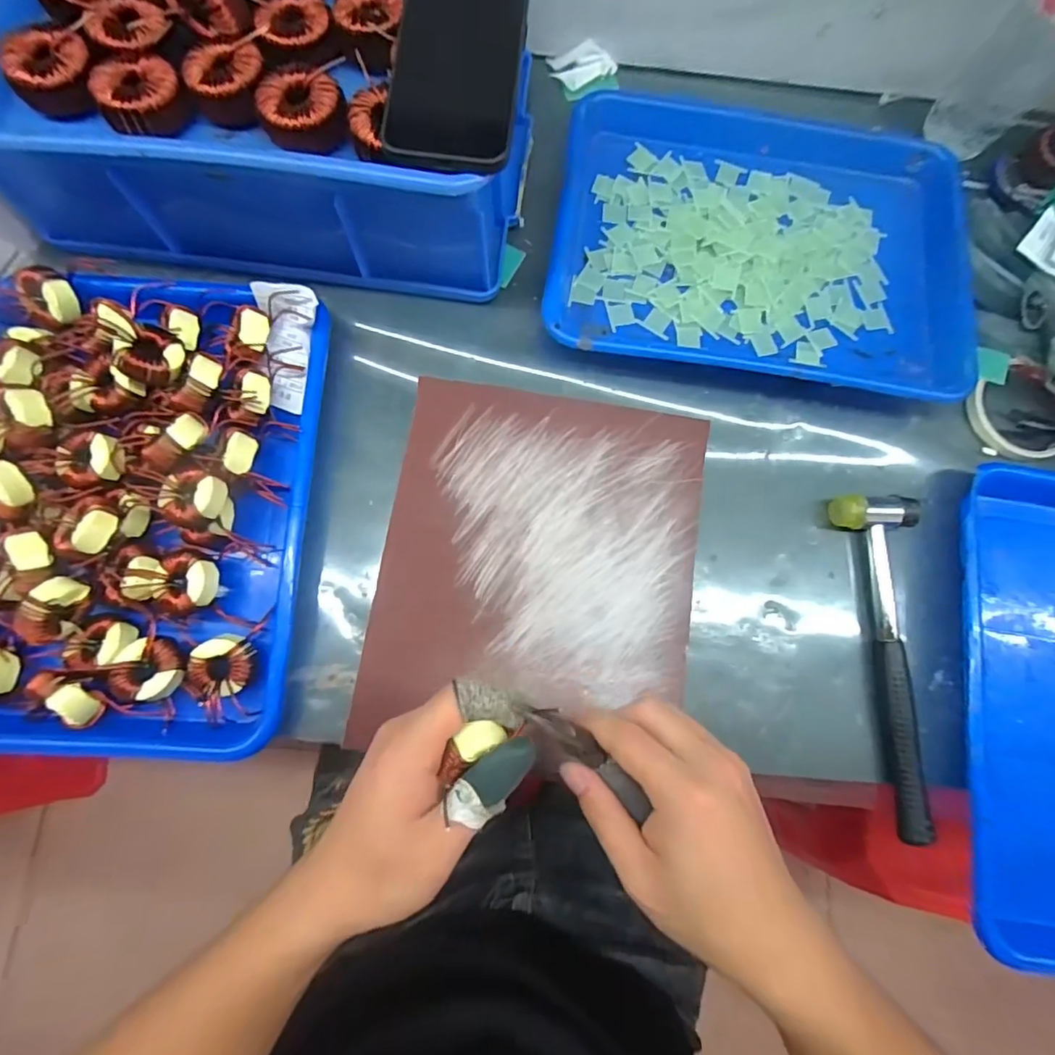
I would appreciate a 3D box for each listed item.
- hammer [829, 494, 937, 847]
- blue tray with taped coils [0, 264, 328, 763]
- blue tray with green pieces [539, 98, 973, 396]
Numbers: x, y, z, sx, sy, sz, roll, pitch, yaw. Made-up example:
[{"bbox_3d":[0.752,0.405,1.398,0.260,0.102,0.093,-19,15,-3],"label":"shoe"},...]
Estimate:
[{"bbox_3d":[0.256,0.096,0.389,0.056,0.025,0.239,5,81,-2],"label":"hammer"},{"bbox_3d":[-0.282,-0.021,0.364,0.256,0.055,0.337,4,81,-2],"label":"blue tray with taped coils"},{"bbox_3d":[0.192,-0.248,0.436,0.327,0.031,0.273,8,81,-1],"label":"blue tray with green pieces"}]

